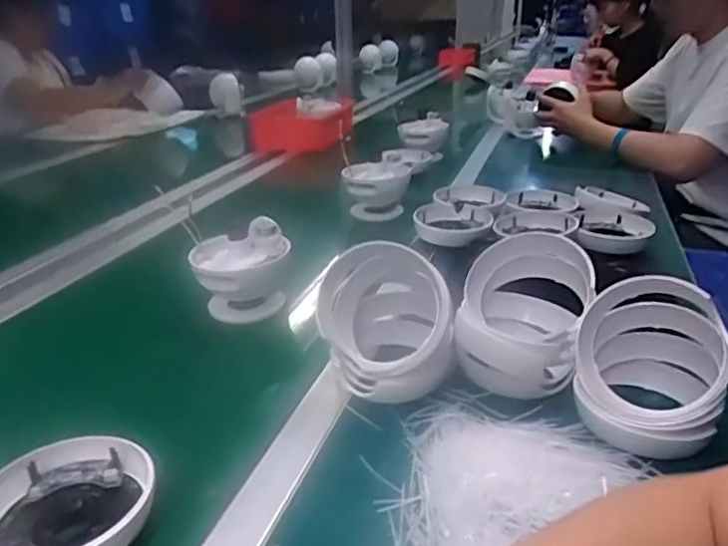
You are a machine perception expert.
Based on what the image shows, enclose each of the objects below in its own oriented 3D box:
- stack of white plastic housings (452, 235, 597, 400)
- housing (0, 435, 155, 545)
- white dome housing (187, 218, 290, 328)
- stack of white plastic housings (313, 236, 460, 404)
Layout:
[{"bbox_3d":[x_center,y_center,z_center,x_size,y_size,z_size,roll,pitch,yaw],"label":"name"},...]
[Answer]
[{"bbox_3d":[0.157,0.039,0.581,0.114,0.119,0.124,8,25,21],"label":"stack of white plastic housings"},{"bbox_3d":[-0.209,0.168,0.416,0.107,0.040,0.108,-2,23,1],"label":"housing"},{"bbox_3d":[-0.146,0.004,0.722,0.119,0.113,0.092,-7,23,-11],"label":"white dome housing"},{"bbox_3d":[0.017,0.039,0.578,0.117,0.133,0.111,-3,23,-2],"label":"stack of white plastic housings"}]

